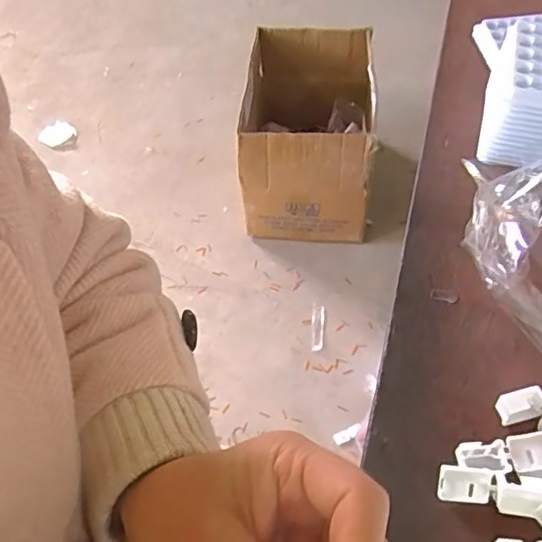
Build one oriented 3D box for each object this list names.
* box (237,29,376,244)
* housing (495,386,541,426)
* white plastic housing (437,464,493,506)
[{"bbox_3d":[0.087,-0.306,1.302,0.274,0.303,0.399,2,55,5],"label":"box"},{"bbox_3d":[0.148,0.079,0.332,0.025,0.013,0.016,-10,55,-3],"label":"housing"},{"bbox_3d":[0.107,0.118,0.311,0.028,0.012,0.016,6,56,8],"label":"white plastic housing"}]

